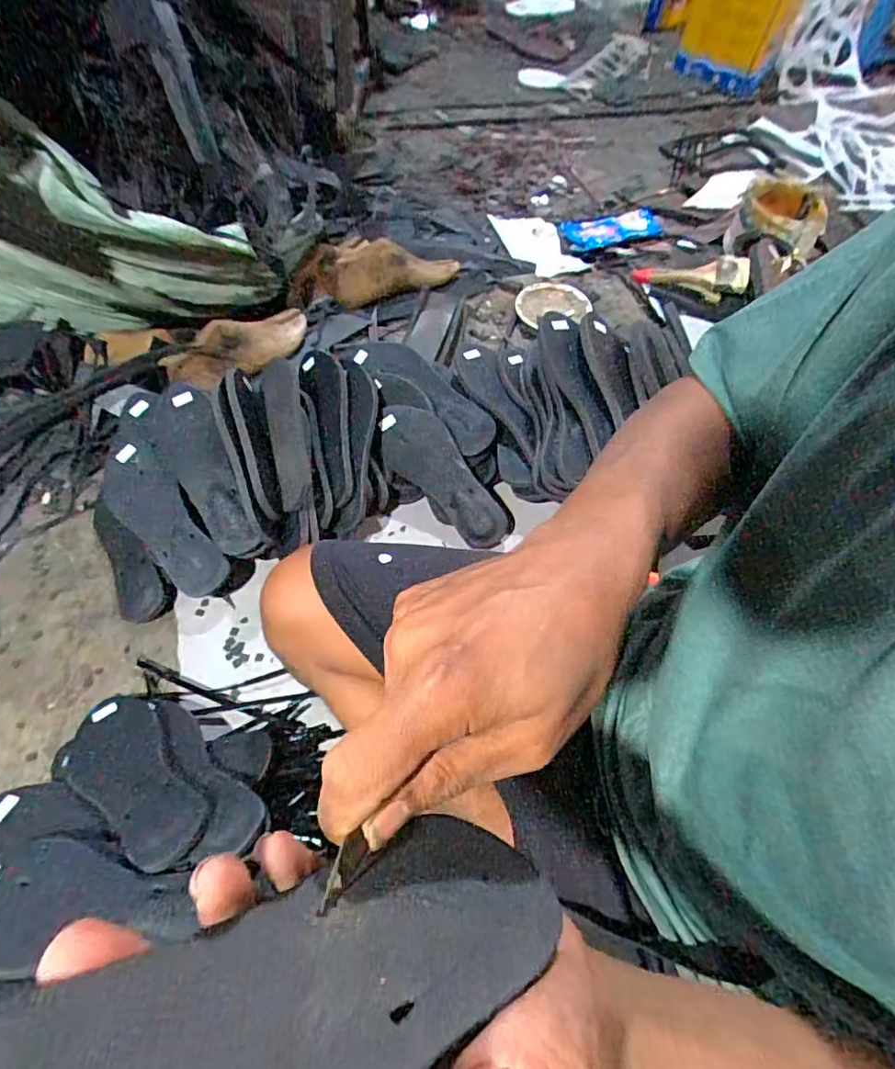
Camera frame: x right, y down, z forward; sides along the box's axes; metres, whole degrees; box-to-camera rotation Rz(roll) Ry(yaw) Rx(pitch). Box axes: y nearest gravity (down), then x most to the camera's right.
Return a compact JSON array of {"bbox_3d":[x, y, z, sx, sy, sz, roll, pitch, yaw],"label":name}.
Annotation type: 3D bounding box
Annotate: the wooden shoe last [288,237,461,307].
[{"bbox_3d":[-0.124,-0.468,0.963,0.313,0.087,0.094,-12,63,-8],"label":"wooden shoe last"}]

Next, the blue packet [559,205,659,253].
[{"bbox_3d":[0.345,-0.640,1.117,0.218,0.009,0.112,-16,63,-10],"label":"blue packet"}]

